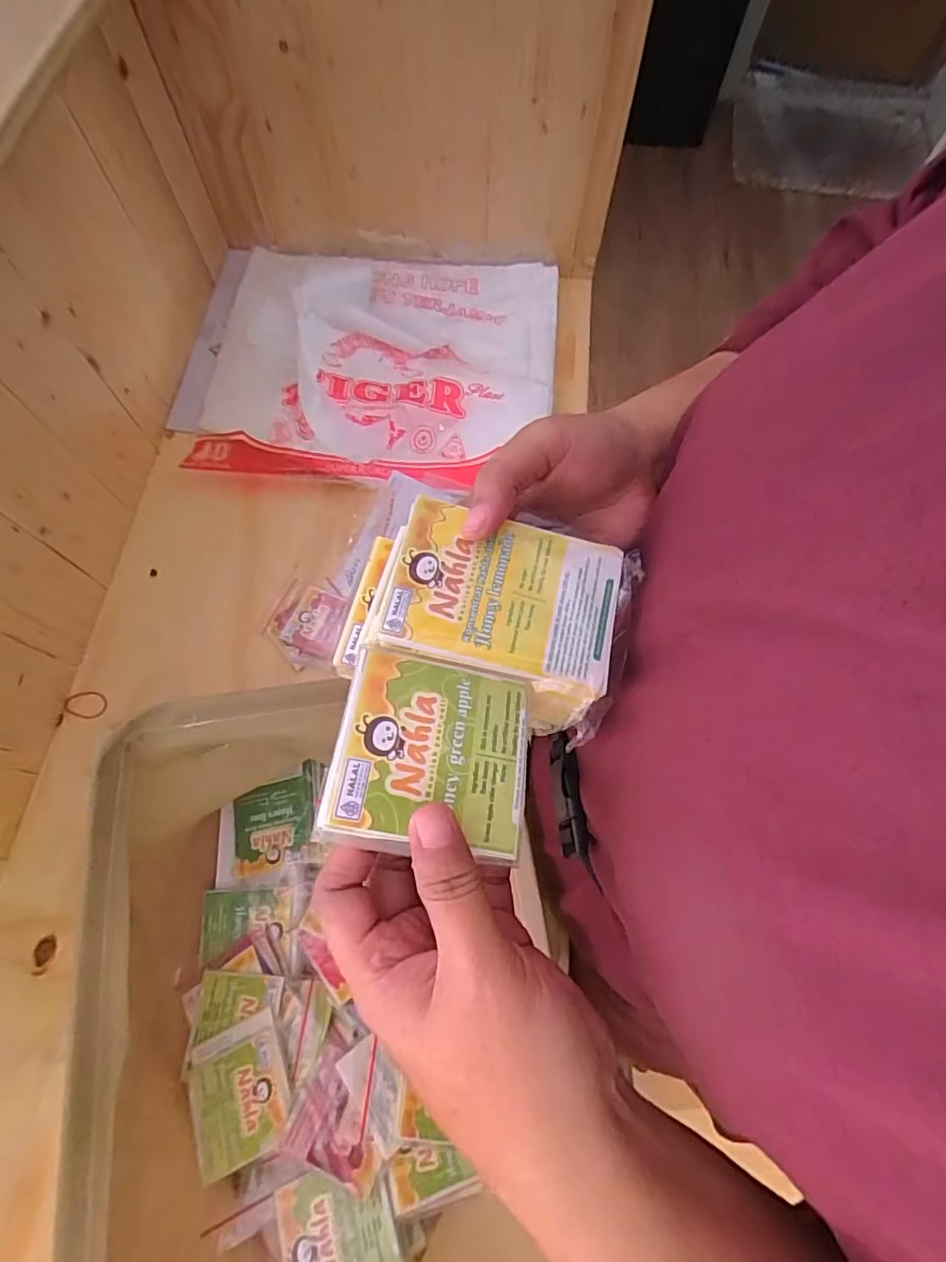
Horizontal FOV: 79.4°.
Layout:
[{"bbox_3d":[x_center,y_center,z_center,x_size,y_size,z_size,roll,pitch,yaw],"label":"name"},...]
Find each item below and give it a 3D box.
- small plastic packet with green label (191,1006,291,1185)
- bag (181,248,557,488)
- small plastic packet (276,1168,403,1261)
[{"bbox_3d":[-0.159,0.312,0.388,0.063,0.005,0.077,-26,57,-5],"label":"small plastic packet with green label"},{"bbox_3d":[-0.107,-0.320,0.654,0.396,0.065,0.321,2,68,0],"label":"bag"},{"bbox_3d":[-0.081,0.364,0.344,0.065,0.005,0.064,-17,57,-9],"label":"small plastic packet"}]

